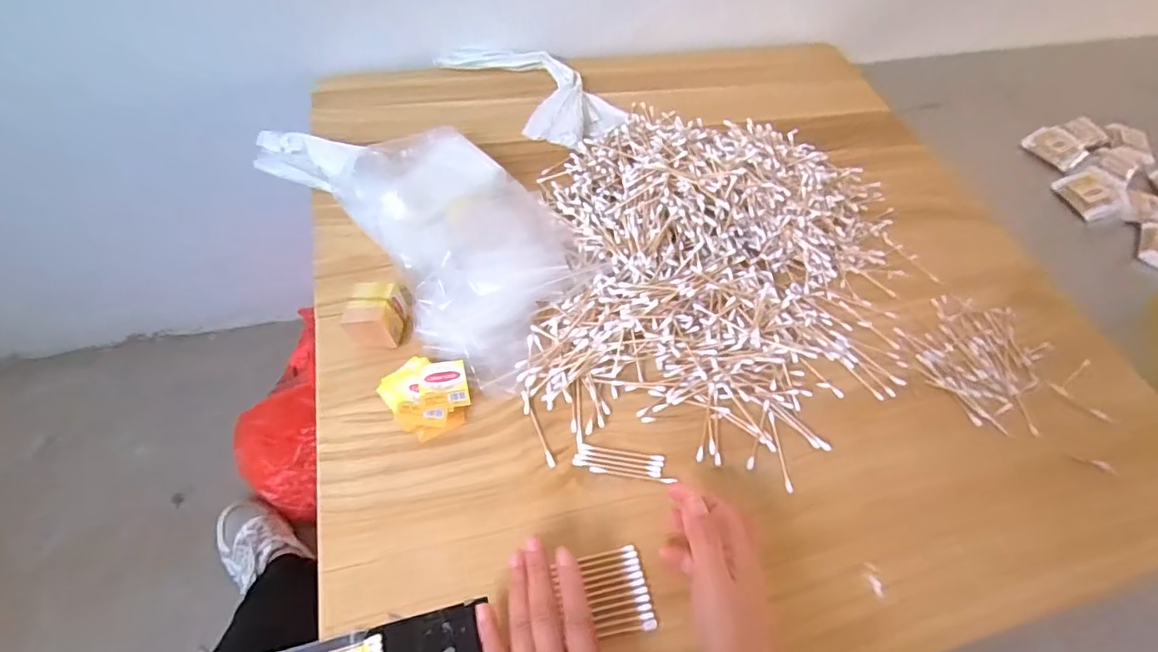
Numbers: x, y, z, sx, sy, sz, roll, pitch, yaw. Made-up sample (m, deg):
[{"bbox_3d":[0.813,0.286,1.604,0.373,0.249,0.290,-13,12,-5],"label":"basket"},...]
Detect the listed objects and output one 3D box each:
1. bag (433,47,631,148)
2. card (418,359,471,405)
[{"bbox_3d":[-0.067,-0.325,0.733,0.121,0.029,0.270,-36,66,-24],"label":"bag"},{"bbox_3d":[-0.113,0.048,0.463,0.039,0.005,0.041,-5,54,-17],"label":"card"}]

